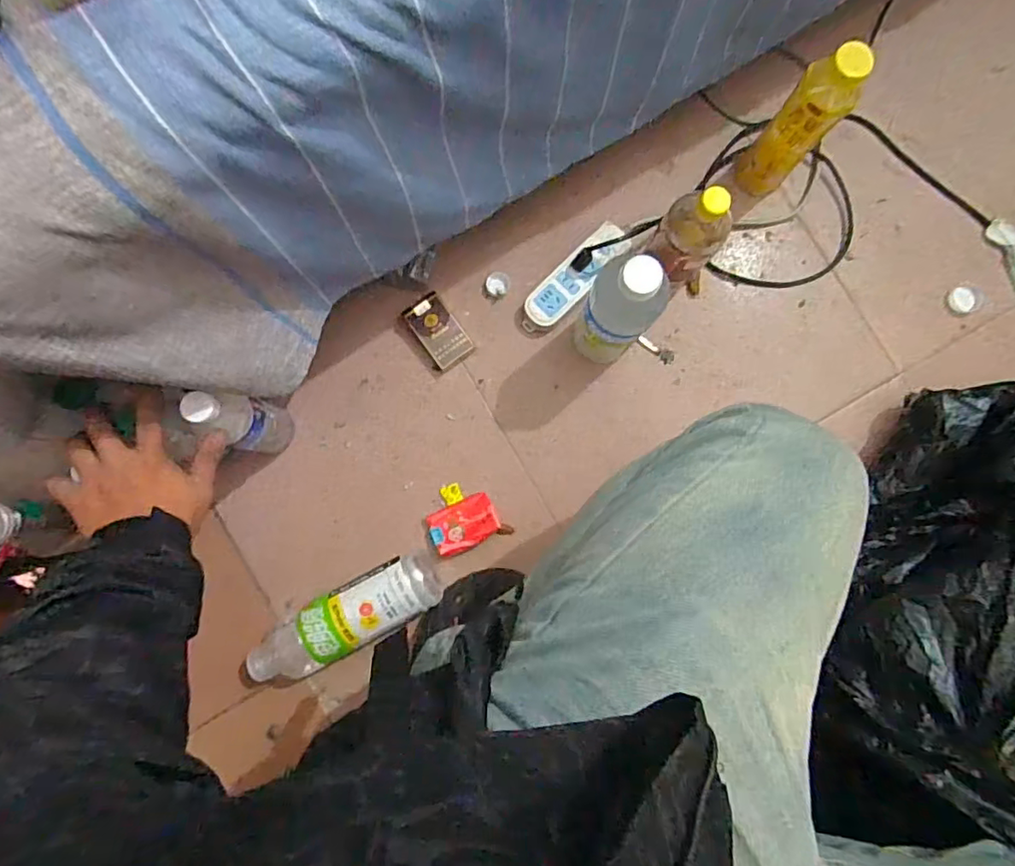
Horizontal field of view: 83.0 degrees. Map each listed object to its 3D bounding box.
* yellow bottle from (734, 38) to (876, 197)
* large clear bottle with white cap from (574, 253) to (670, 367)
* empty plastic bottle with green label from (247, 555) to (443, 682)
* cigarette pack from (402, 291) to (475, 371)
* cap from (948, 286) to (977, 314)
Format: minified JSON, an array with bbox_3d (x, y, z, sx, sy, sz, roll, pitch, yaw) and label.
[{"bbox_3d":[0.339,-0.356,0.675,0.067,0.208,0.065,42,88,1],"label":"yellow bottle"},{"bbox_3d":[0.123,-0.130,0.653,0.074,0.234,0.069,22,88,1],"label":"large clear bottle with white cap"},{"bbox_3d":[-0.206,0.237,0.727,0.250,0.086,0.077,-30,88,-2],"label":"empty plastic bottle with green label"},{"bbox_3d":[-0.091,-0.135,0.767,0.053,0.025,0.093,-34,88,-2],"label":"cigarette pack"},{"bbox_3d":[0.598,-0.174,0.756,0.030,0.016,0.034,2,87,0],"label":"cap"}]

